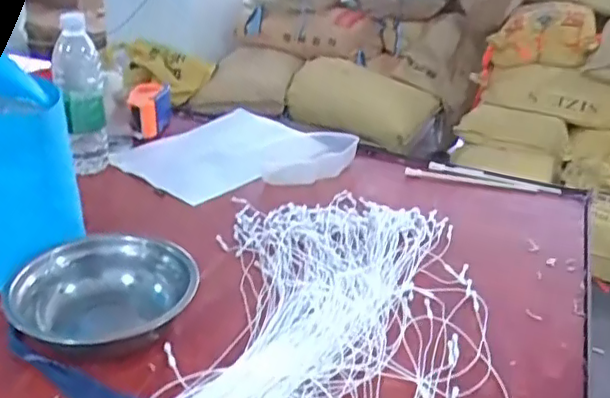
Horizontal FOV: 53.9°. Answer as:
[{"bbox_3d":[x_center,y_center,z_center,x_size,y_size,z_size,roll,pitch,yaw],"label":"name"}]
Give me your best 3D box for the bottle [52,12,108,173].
[{"bbox_3d":[-0.305,-0.139,0.815,0.059,0.209,0.069,-7,29,-21],"label":"bottle"}]

